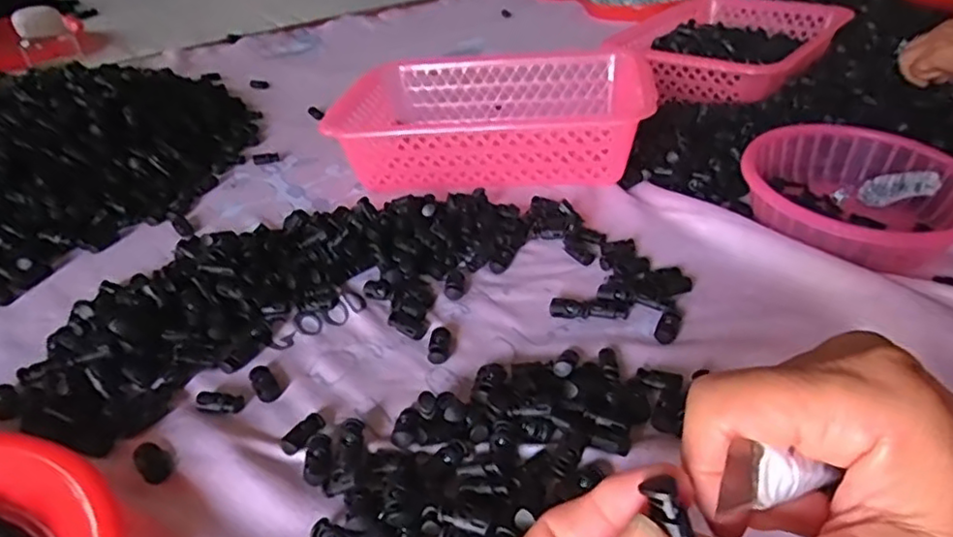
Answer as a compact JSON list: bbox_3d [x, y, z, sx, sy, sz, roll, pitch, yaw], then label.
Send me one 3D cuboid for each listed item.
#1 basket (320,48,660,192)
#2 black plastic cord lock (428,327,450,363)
[{"bbox_3d":[0.017,-0.156,0.651,0.299,0.082,0.205,3,36,6],"label":"basket"},{"bbox_3d":[-0.025,0.052,0.425,0.014,0.009,0.029,0,36,2],"label":"black plastic cord lock"}]

